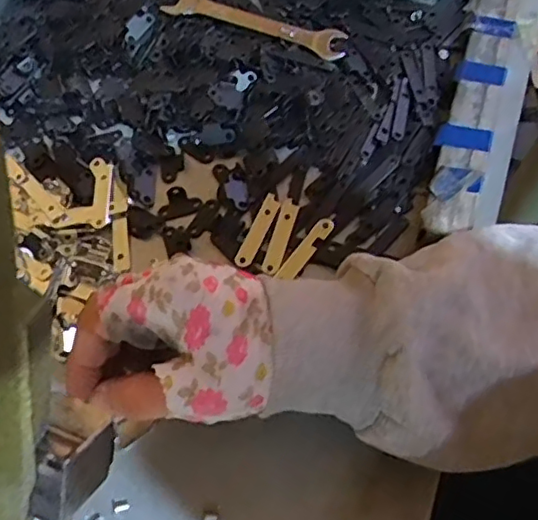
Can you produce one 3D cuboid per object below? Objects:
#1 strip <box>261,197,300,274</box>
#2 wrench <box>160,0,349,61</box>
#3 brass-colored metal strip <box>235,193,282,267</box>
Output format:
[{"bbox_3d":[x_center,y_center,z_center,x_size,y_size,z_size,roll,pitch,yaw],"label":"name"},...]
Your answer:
[{"bbox_3d":[0.007,-0.016,0.378,0.012,0.004,0.051,14,65,11],"label":"strip"},{"bbox_3d":[-0.012,-0.182,0.458,0.147,0.007,0.028,19,66,13],"label":"wrench"},{"bbox_3d":[-0.007,-0.019,0.381,0.012,0.004,0.051,21,66,14],"label":"brass-colored metal strip"}]

